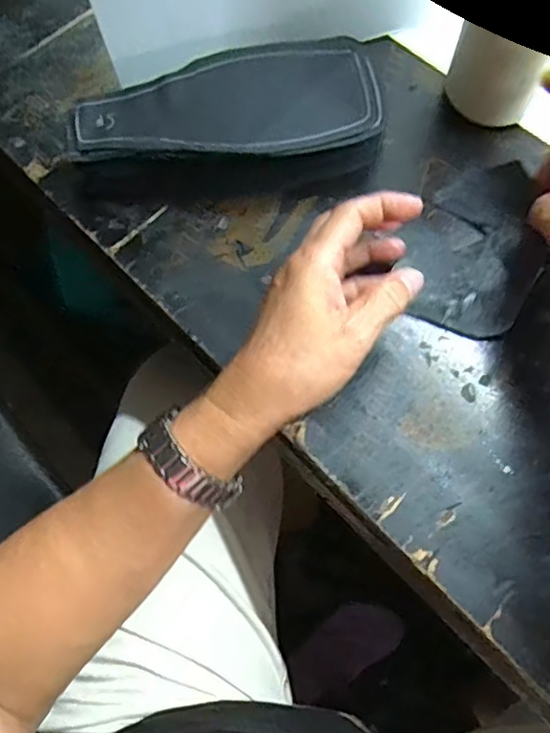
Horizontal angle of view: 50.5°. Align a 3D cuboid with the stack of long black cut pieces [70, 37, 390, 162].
[{"bbox_3d":[-0.031,-0.154,0.378,0.193,0.053,0.079,-13,71,-1],"label":"stack of long black cut pieces"}]

